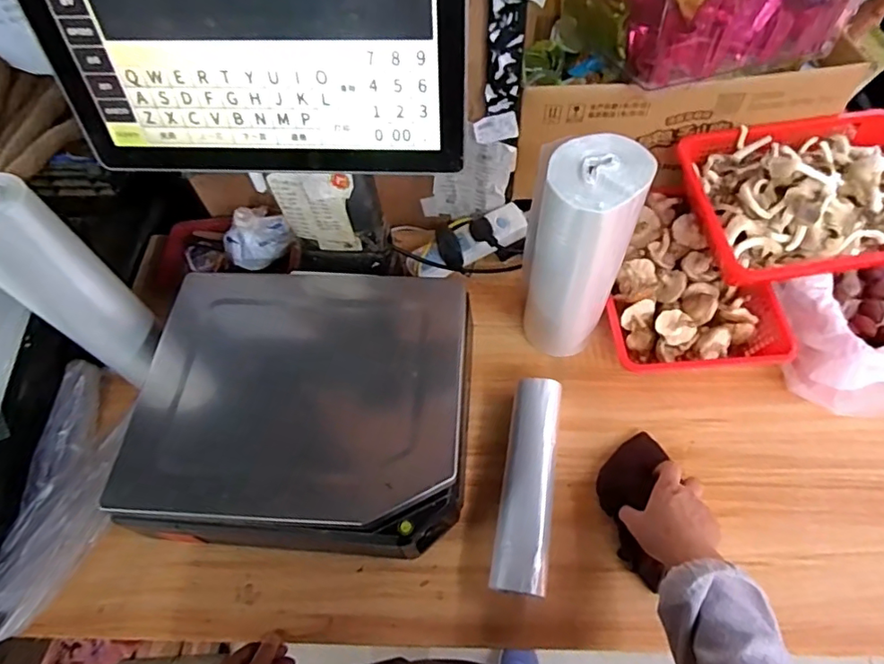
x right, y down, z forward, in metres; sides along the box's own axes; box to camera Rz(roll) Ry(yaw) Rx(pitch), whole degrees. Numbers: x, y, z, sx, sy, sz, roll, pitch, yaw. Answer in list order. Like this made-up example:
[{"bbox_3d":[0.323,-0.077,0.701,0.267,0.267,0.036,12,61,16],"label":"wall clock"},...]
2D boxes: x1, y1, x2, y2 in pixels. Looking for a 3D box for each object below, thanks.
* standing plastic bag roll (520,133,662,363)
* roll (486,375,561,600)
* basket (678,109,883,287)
[{"bbox_3d":[0.157,-0.086,0.643,0.110,0.291,0.099,17,63,12],"label":"standing plastic bag roll"},{"bbox_3d":[0.103,0.176,0.636,0.056,0.044,0.246,8,62,8],"label":"roll"},{"bbox_3d":[0.474,-0.182,0.682,0.309,0.076,0.226,-6,61,0],"label":"basket"}]

